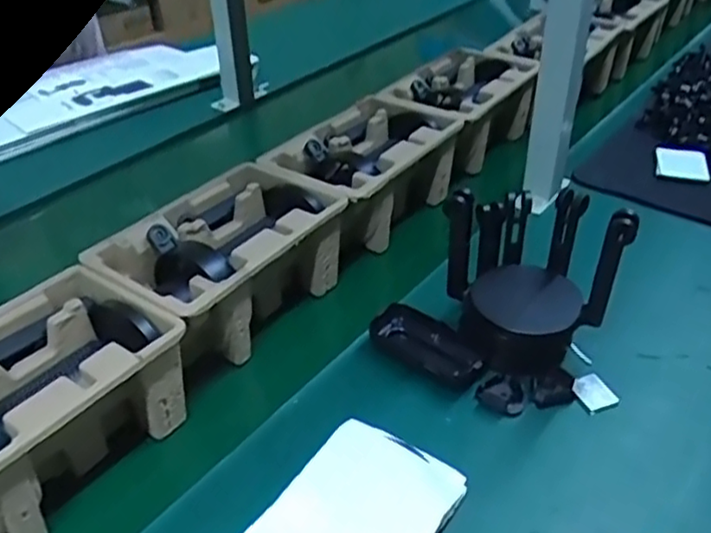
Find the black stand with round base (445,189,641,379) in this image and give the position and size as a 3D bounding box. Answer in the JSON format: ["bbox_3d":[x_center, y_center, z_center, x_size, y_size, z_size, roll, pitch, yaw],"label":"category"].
[{"bbox_3d":[0.153,-0.001,0.608,0.118,0.137,0.124,-13,36,-15],"label":"black stand with round base"}]

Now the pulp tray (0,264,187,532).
[{"bbox_3d":[-0.254,0.112,0.524,0.146,0.099,0.223,22,44,29],"label":"pulp tray"}]

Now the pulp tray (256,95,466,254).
[{"bbox_3d":[0.012,-0.115,0.817,0.155,0.090,0.239,19,40,28],"label":"pulp tray"}]

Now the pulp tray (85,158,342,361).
[{"bbox_3d":[-0.125,-0.002,0.668,0.143,0.100,0.221,20,40,29],"label":"pulp tray"}]

